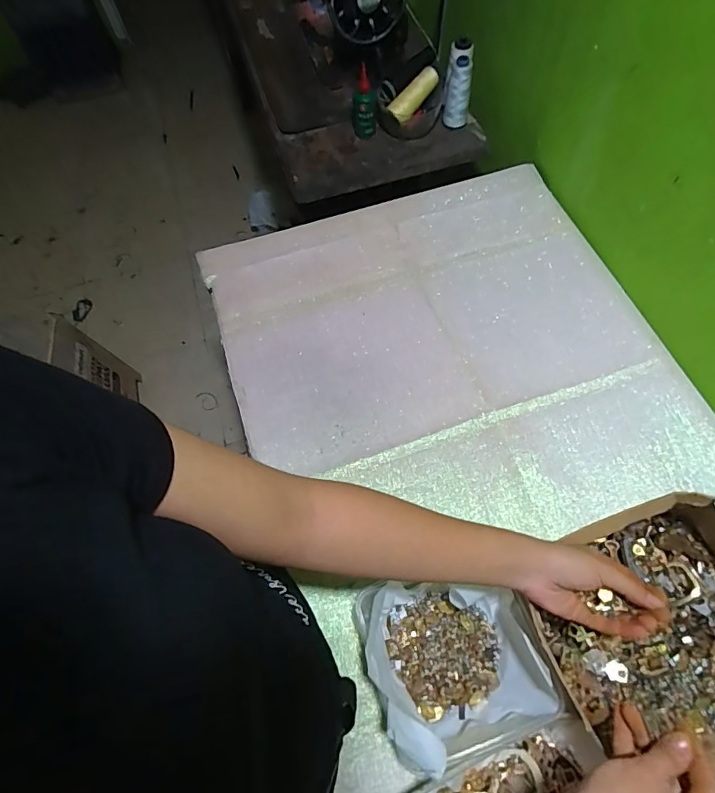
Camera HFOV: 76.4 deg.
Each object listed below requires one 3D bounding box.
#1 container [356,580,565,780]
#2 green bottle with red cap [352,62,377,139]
[{"bbox_3d":[0.094,0.263,0.447,0.161,0.090,0.148,-11,63,-2],"label":"container"},{"bbox_3d":[0.012,-0.534,0.835,0.045,0.114,0.031,1,63,4],"label":"green bottle with red cap"}]

